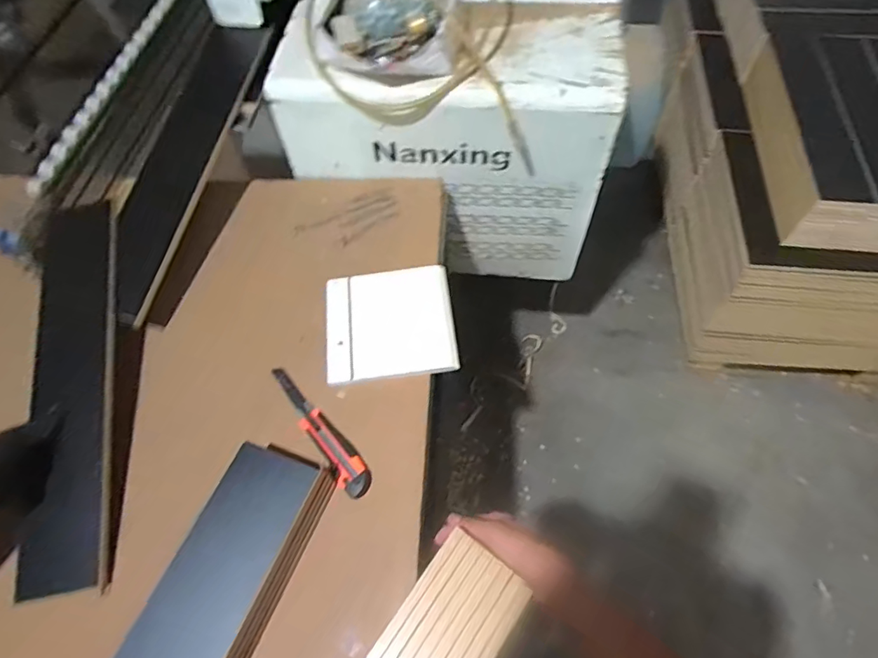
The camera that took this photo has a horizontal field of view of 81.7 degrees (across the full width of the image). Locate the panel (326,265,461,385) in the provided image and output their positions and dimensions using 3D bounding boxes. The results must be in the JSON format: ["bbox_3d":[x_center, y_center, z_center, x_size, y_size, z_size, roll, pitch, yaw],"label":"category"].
[{"bbox_3d":[-0.076,-0.011,0.788,0.195,0.011,0.184,-8,62,2],"label":"panel"}]

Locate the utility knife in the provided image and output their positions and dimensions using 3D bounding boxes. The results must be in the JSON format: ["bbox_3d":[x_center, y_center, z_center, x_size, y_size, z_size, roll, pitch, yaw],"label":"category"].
[{"bbox_3d":[-0.172,0.135,0.712,0.042,0.029,0.226,-37,65,-17],"label":"utility knife"}]

